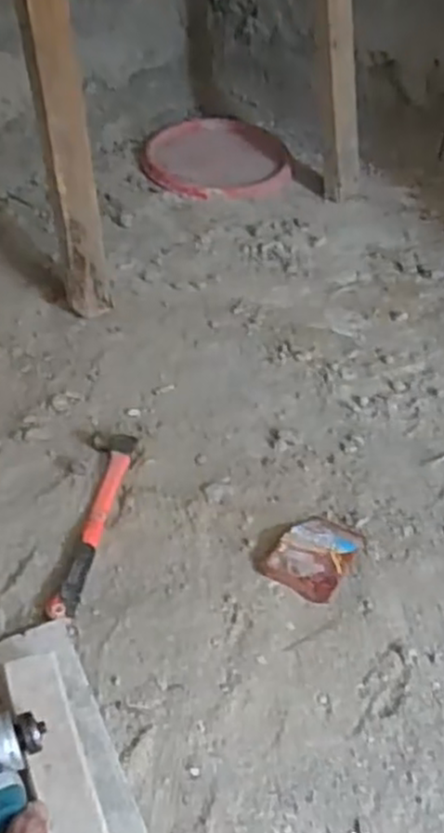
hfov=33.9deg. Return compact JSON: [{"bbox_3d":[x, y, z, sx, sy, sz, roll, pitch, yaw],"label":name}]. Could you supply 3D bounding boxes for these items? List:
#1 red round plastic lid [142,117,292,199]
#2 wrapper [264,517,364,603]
[{"bbox_3d":[-0.012,-0.529,1.476,0.284,0.028,0.313,-2,43,-5],"label":"red round plastic lid"},{"bbox_3d":[0.099,0.141,0.759,0.070,0.016,0.101,25,47,22],"label":"wrapper"}]

